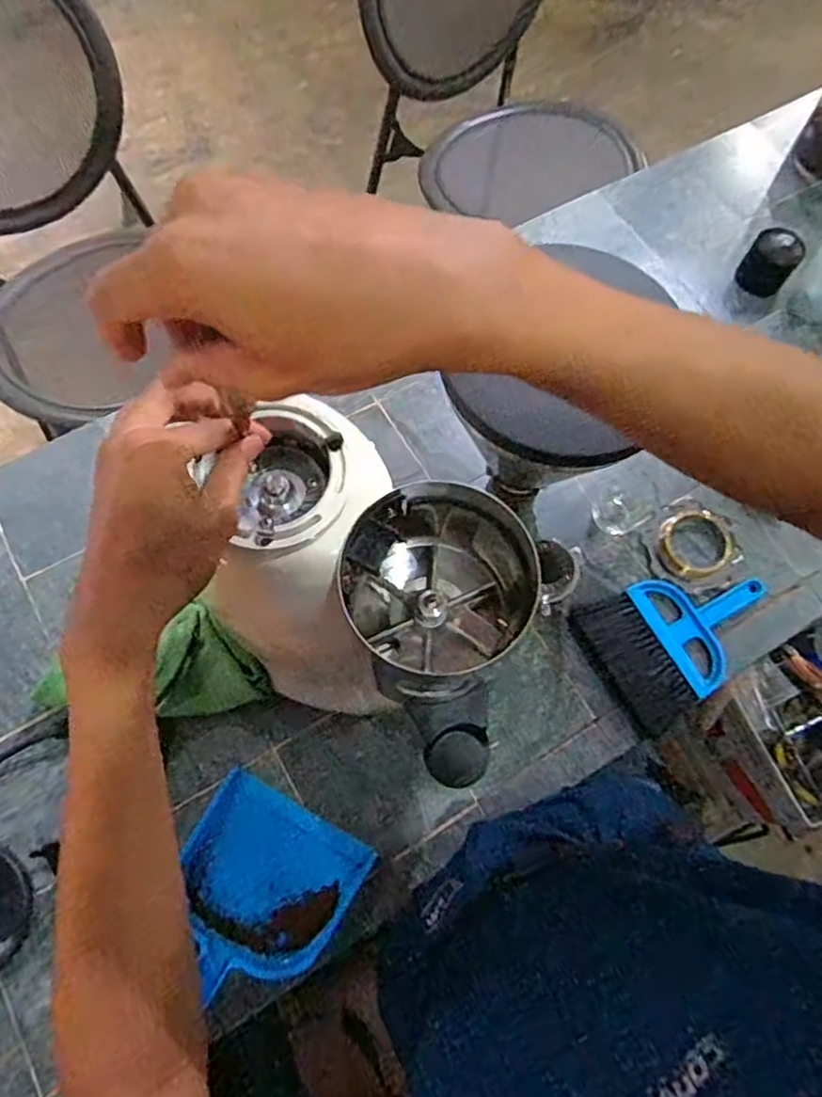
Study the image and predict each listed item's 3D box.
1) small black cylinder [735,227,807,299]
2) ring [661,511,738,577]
[{"bbox_3d":[0.468,-0.375,0.854,0.060,0.059,0.062,1,70,-2],"label":"small black cylinder"},{"bbox_3d":[0.323,-0.006,0.739,0.081,0.010,0.075,1,70,-2],"label":"ring"}]

